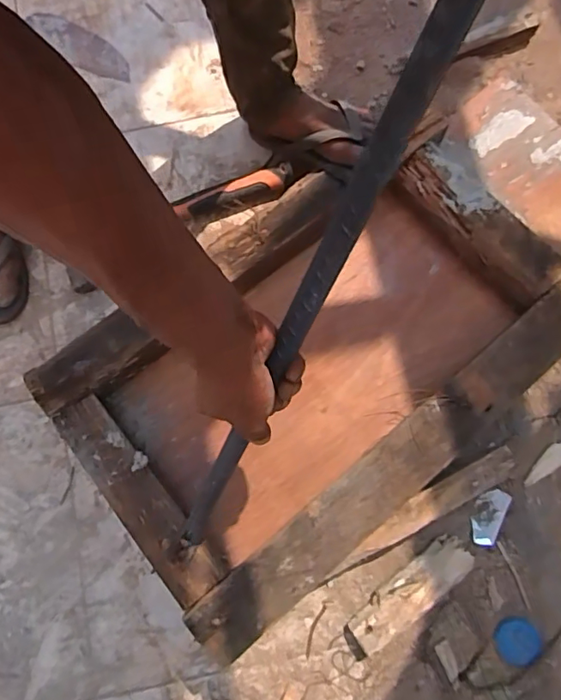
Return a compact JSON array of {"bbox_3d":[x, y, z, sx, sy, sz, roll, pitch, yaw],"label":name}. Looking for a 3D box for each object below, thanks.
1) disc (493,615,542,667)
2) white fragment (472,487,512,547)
[{"bbox_3d":[0.300,0.370,0.668,0.056,0.011,0.054,0,78,1],"label":"disc"},{"bbox_3d":[0.278,0.223,0.706,0.036,0.011,0.075,25,79,6],"label":"white fragment"}]

